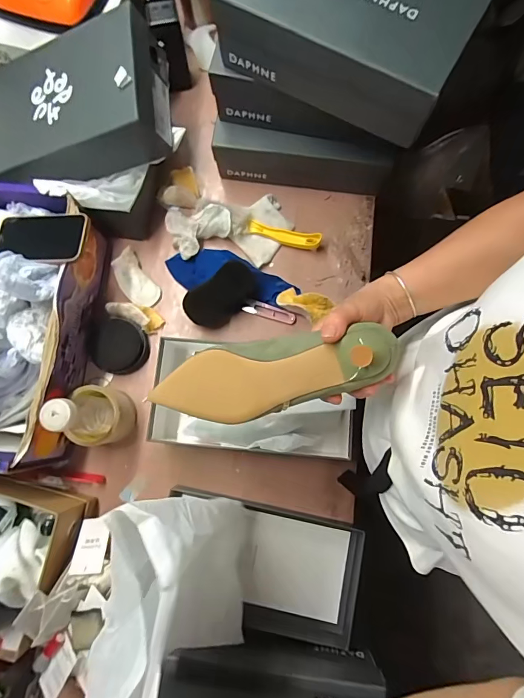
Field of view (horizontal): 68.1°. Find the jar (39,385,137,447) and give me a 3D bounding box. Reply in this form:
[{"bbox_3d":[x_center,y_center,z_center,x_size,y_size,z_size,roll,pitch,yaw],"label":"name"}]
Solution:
[{"bbox_3d":[-0.246,0.096,0.567,0.073,0.188,0.087,-6,79,0],"label":"jar"}]

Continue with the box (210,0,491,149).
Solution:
[{"bbox_3d":[0.106,-0.409,0.493,0.287,0.097,0.173,31,82,7],"label":"box"}]

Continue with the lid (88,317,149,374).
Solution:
[{"bbox_3d":[-0.245,-0.005,0.659,0.096,0.035,0.089,0,79,1],"label":"lid"}]

